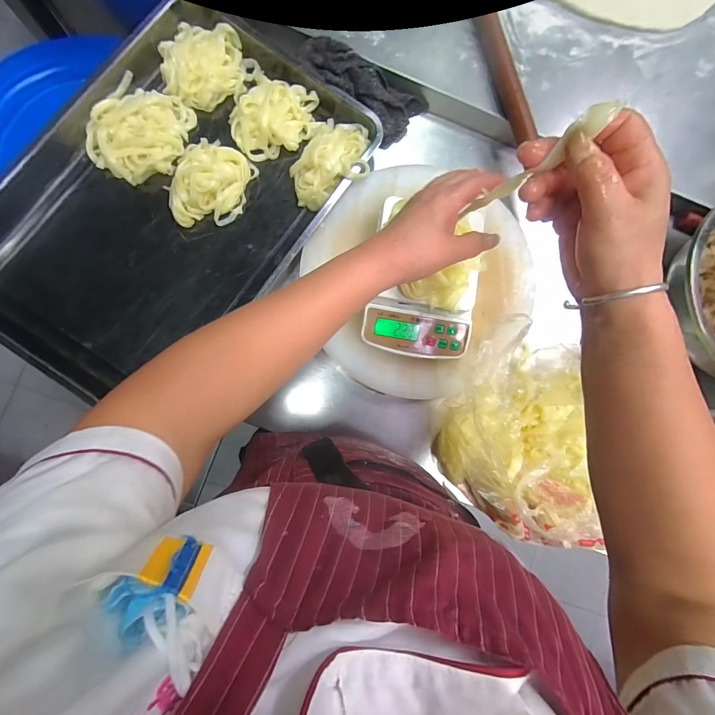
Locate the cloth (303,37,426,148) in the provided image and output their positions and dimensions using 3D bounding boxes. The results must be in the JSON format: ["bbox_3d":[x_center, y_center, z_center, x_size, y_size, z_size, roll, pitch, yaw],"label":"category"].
[{"bbox_3d":[0.010,-0.440,0.579,0.213,0.044,0.091,29,83,-16],"label":"cloth"}]

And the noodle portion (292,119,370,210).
[{"bbox_3d":[-0.040,-0.309,0.571,0.113,0.044,0.151,24,84,-3],"label":"noodle portion"}]

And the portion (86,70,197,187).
[{"bbox_3d":[-0.335,-0.347,0.553,0.118,0.035,0.146,21,84,-3],"label":"portion"}]

